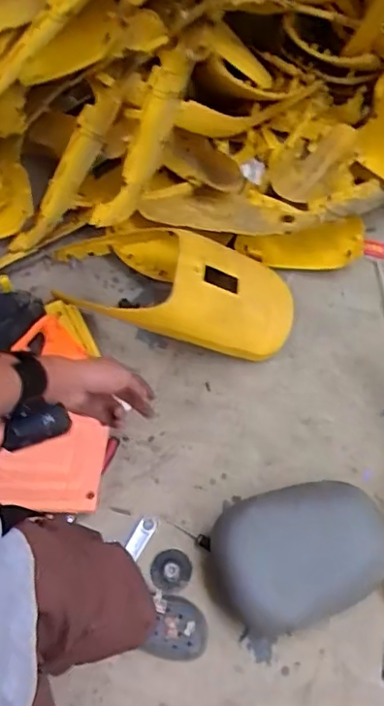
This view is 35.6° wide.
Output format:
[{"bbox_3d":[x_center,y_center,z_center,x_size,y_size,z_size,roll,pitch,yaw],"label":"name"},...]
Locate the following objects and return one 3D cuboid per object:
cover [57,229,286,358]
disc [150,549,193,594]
[{"bbox_3d":[-0.051,-0.155,1.404,0.591,0.158,0.226,10,65,4],"label":"cover"},{"bbox_3d":[-0.044,0.460,1.264,0.083,0.007,0.083,0,66,1],"label":"disc"}]

